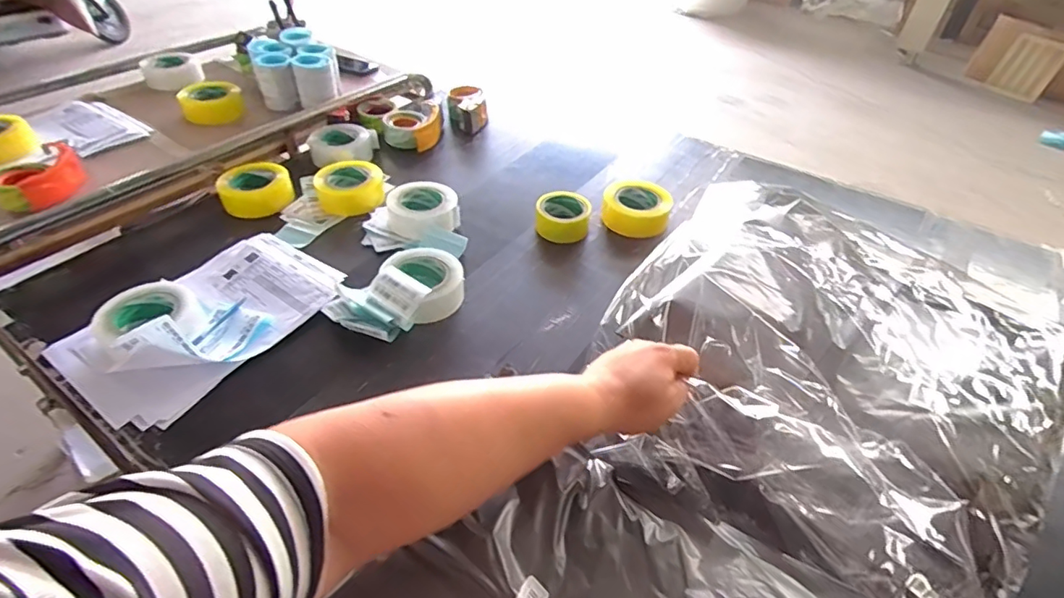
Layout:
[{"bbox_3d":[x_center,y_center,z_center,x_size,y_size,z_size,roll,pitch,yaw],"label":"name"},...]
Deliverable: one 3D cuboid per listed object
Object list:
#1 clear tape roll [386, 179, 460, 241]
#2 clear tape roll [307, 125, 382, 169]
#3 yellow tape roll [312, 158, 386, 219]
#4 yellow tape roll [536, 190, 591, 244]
[{"bbox_3d":[-0.184,-0.157,0.907,0.114,0.048,0.110,2,44,-2],"label":"clear tape roll"},{"bbox_3d":[-0.345,-0.282,0.988,0.093,0.047,0.089,2,44,-2],"label":"clear tape roll"},{"bbox_3d":[-0.305,-0.189,0.910,0.111,0.046,0.101,-12,46,-16],"label":"yellow tape roll"},{"bbox_3d":[0.054,-0.139,0.938,0.092,0.059,0.092,2,44,-2],"label":"yellow tape roll"}]

